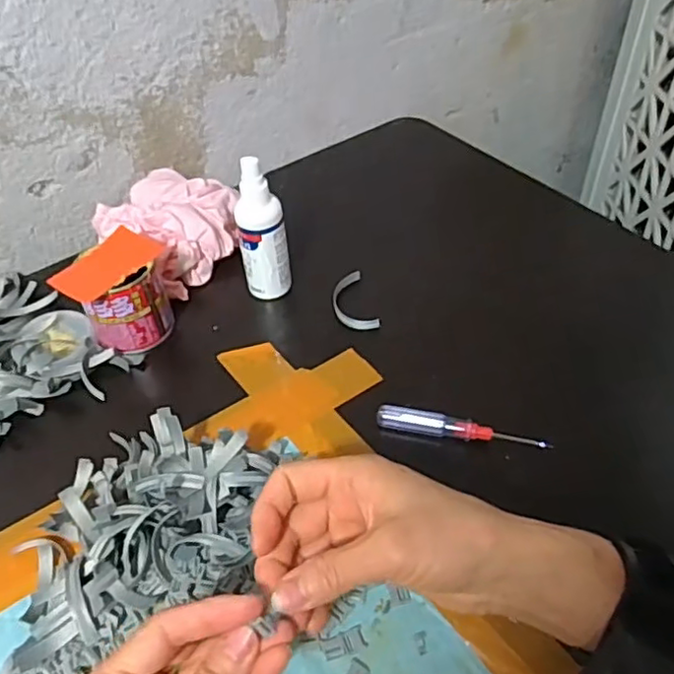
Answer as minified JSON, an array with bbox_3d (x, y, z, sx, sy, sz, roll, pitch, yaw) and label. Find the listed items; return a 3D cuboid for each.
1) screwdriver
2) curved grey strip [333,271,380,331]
[{"bbox_3d":[0.088,0.067,0.450,0.118,0.018,0.014,11,48,14],"label":"screwdriver"},{"bbox_3d":[0.013,-0.029,0.551,0.032,0.014,0.070,-12,47,-8],"label":"curved grey strip"}]

